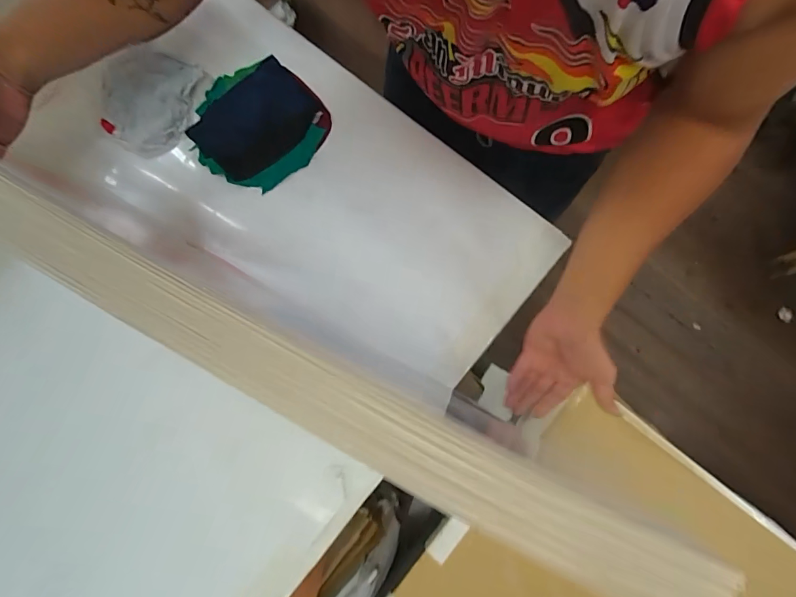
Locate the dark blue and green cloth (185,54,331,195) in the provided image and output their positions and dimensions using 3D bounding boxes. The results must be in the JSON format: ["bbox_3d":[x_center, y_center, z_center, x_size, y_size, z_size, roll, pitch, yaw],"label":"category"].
[{"bbox_3d":[-0.198,-0.244,0.569,0.175,0.029,0.173,39,83,8],"label":"dark blue and green cloth"}]

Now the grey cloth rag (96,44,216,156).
[{"bbox_3d":[-0.354,-0.280,0.580,0.136,0.021,0.144,26,81,6],"label":"grey cloth rag"}]

